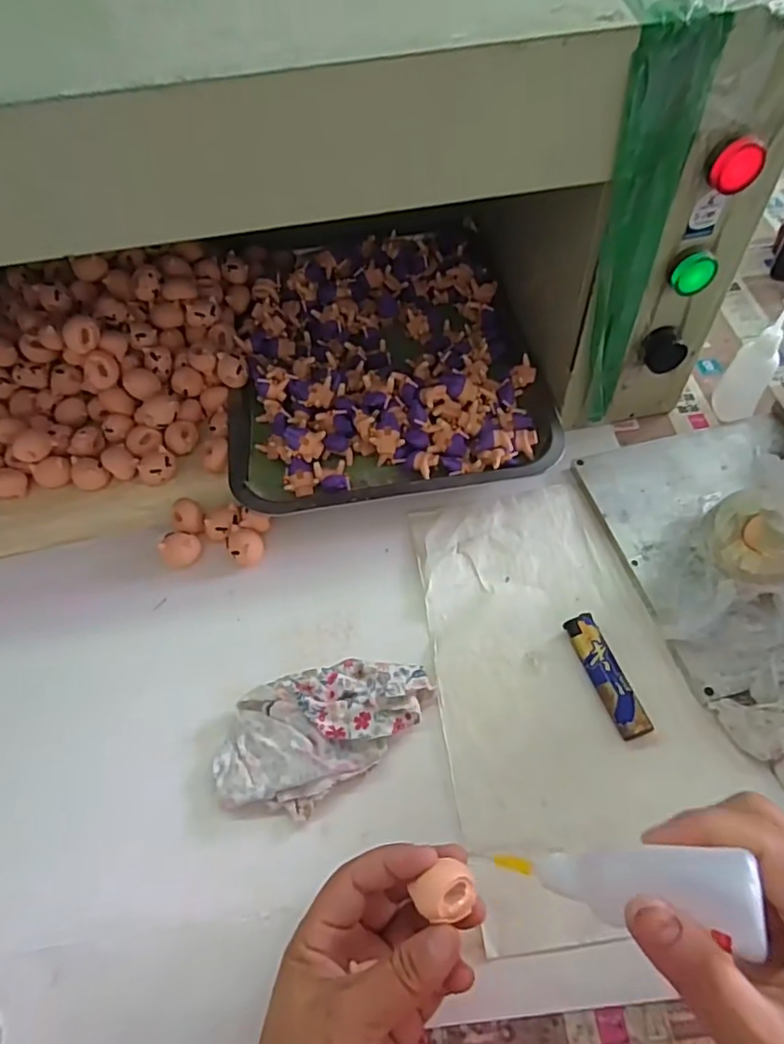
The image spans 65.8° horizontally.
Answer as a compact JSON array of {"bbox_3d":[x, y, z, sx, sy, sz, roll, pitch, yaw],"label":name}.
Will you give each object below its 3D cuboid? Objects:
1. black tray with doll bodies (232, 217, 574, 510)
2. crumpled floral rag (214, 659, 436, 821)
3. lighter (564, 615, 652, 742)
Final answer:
[{"bbox_3d":[-0.013,-0.161,0.548,0.254,0.052,0.335,-8,56,-2],"label":"black tray with doll bodies"},{"bbox_3d":[-0.041,0.128,0.375,0.136,0.017,0.075,-19,57,-9],"label":"crumpled floral rag"},{"bbox_3d":[0.136,0.097,0.386,0.019,0.010,0.080,-17,57,-8],"label":"lighter"}]

